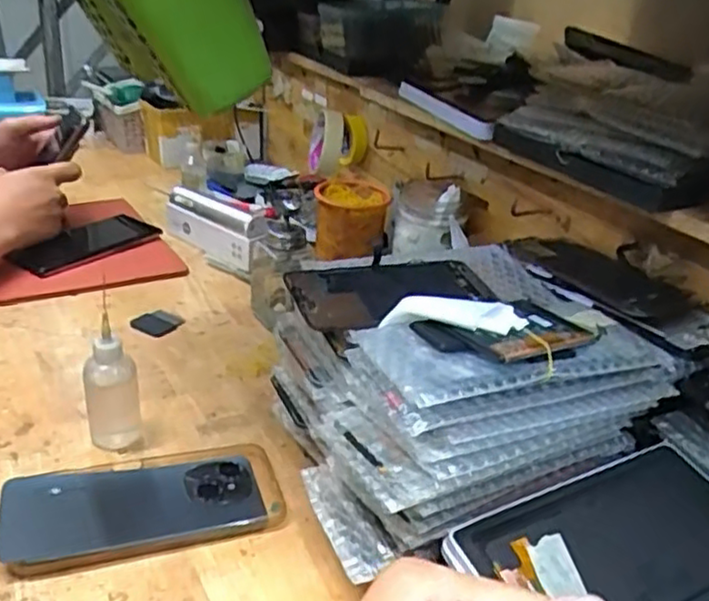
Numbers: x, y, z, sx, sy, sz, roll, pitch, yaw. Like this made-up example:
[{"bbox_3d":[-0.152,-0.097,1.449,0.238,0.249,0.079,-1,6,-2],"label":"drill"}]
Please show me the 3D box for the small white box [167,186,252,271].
[{"bbox_3d":[-0.177,-0.087,0.839,0.145,0.068,0.024,24,33,32],"label":"small white box"}]

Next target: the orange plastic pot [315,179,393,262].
[{"bbox_3d":[-0.004,-0.097,0.805,0.080,0.077,0.087,4,27,-2],"label":"orange plastic pot"}]

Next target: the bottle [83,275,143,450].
[{"bbox_3d":[-0.181,0.051,0.507,0.038,0.109,0.043,-6,29,-21],"label":"bottle"}]

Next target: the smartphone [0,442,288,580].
[{"bbox_3d":[-0.139,0.131,0.461,0.175,0.014,0.089,-6,29,-20],"label":"smartphone"}]

